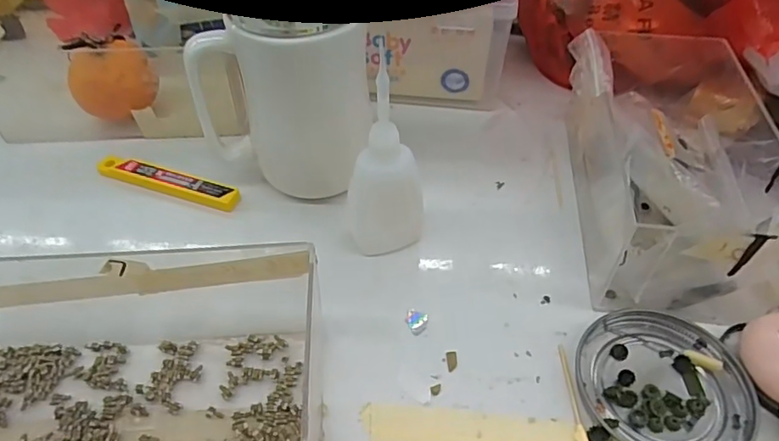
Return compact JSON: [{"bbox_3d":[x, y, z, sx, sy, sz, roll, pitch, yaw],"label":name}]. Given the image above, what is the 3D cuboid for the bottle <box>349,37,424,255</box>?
[{"bbox_3d":[-0.002,-0.024,0.285,0.040,0.107,0.032,-2,48,-1],"label":"bottle"}]

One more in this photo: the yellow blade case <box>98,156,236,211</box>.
[{"bbox_3d":[-0.147,-0.025,0.353,0.104,0.010,0.017,16,50,15],"label":"yellow blade case"}]

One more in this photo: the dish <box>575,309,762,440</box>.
[{"bbox_3d":[0.132,0.078,0.257,0.075,0.009,0.075,0,48,0],"label":"dish"}]

